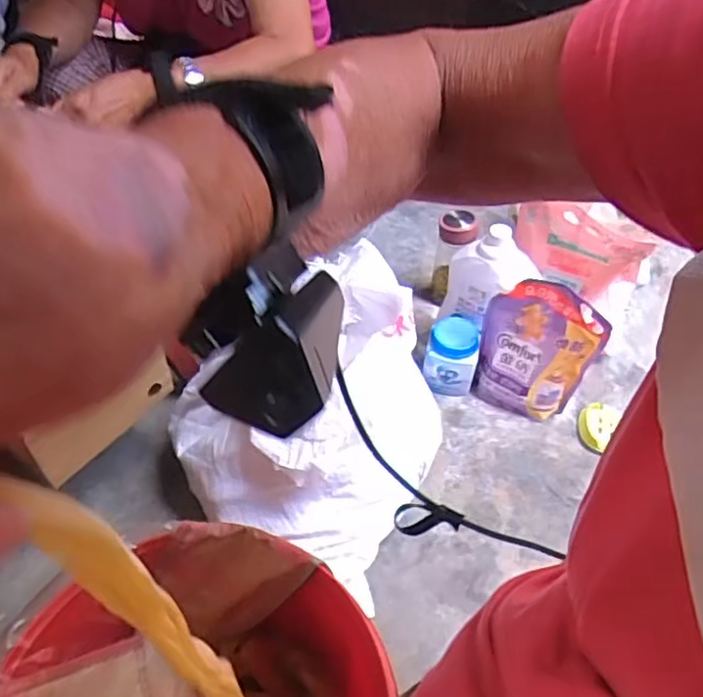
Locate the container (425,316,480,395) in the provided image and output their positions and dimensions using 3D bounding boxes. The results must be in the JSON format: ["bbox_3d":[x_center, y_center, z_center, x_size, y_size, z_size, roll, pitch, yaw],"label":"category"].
[{"bbox_3d":[0.161,0.012,1.044,0.081,0.112,0.081,1,48,-2],"label":"container"}]

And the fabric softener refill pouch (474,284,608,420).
[{"bbox_3d":[0.273,0.014,0.973,0.162,0.243,0.050,20,50,15],"label":"fabric softener refill pouch"}]

